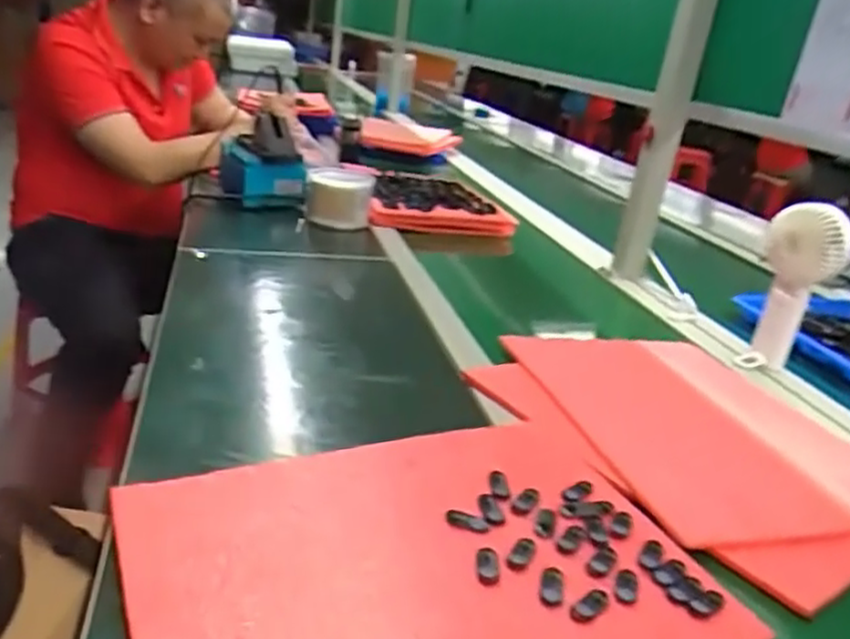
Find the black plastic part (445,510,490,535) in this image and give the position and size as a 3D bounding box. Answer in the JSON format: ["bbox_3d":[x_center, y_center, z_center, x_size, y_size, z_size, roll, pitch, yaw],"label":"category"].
[{"bbox_3d":[0.029,0.139,0.496,0.030,0.004,0.017,13,21,14],"label":"black plastic part"}]

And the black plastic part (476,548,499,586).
[{"bbox_3d":[0.039,0.155,0.454,0.014,0.004,0.031,8,20,0],"label":"black plastic part"}]

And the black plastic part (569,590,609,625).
[{"bbox_3d":[0.099,0.172,0.433,0.013,0.004,0.034,25,27,39],"label":"black plastic part"}]

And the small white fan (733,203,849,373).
[{"bbox_3d":[0.432,-0.032,0.850,0.086,0.200,0.051,17,24,21],"label":"small white fan"}]

